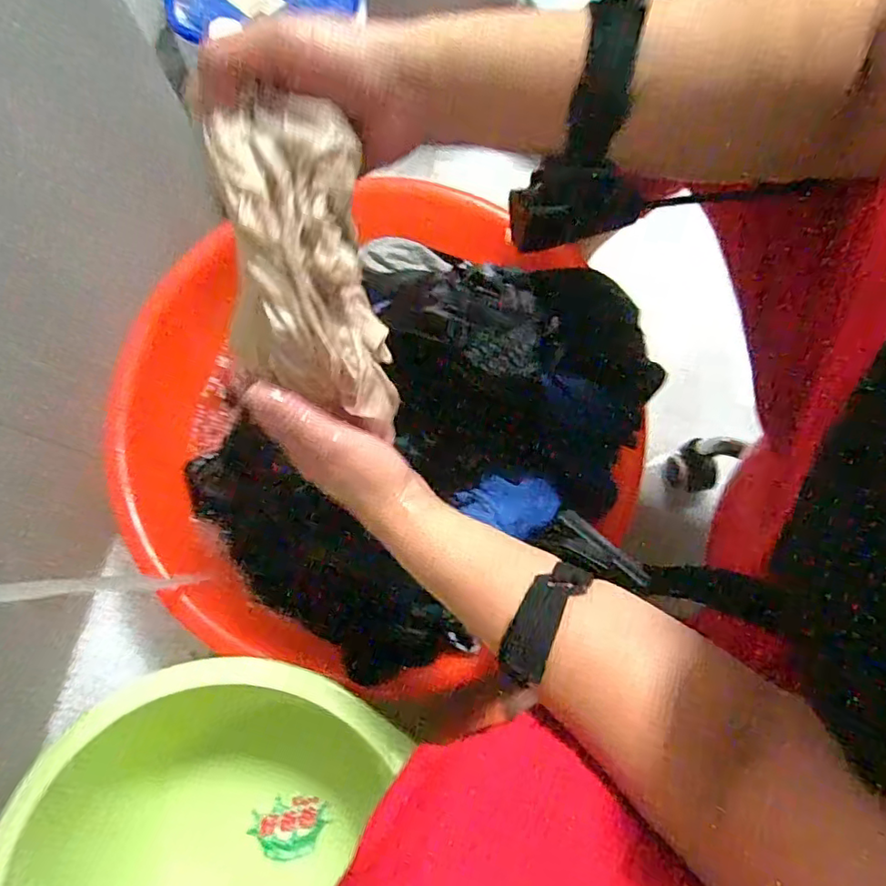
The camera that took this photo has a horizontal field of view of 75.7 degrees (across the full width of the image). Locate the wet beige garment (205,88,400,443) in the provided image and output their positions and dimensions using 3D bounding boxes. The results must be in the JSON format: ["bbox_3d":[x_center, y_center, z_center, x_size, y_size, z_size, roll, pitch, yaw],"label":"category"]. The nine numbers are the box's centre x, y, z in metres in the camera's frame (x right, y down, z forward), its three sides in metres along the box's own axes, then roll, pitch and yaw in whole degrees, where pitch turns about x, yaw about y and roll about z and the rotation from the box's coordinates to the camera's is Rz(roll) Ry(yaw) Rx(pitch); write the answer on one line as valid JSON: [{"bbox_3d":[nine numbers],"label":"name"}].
[{"bbox_3d":[-0.078,-0.091,0.315,0.079,0.049,0.168,-11,117,-3],"label":"wet beige garment"}]

